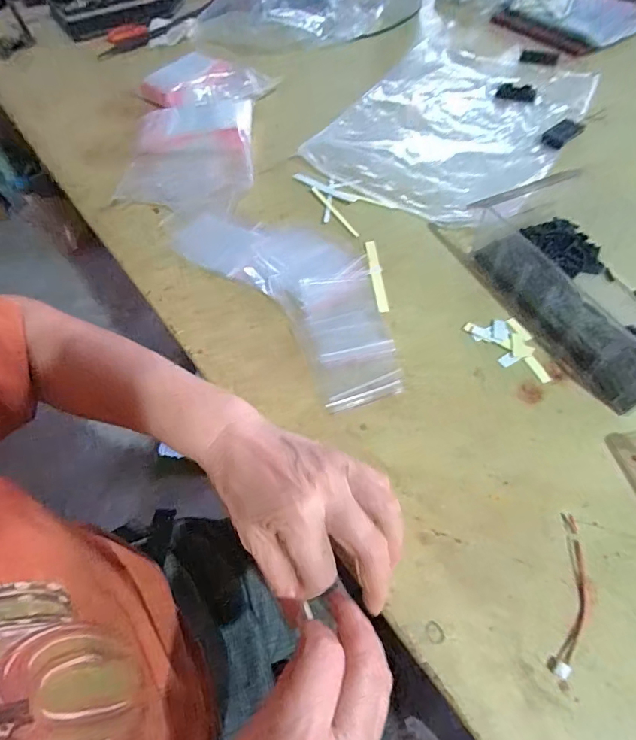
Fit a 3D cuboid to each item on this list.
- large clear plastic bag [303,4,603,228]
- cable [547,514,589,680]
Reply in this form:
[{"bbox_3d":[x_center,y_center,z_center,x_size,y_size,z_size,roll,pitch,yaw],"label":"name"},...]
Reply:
[{"bbox_3d":[0.193,-0.364,0.598,0.292,0.031,0.441,29,64,19],"label":"large clear plastic bag"},{"bbox_3d":[0.170,0.148,0.287,0.020,0.005,0.101,18,60,14],"label":"cable"}]

